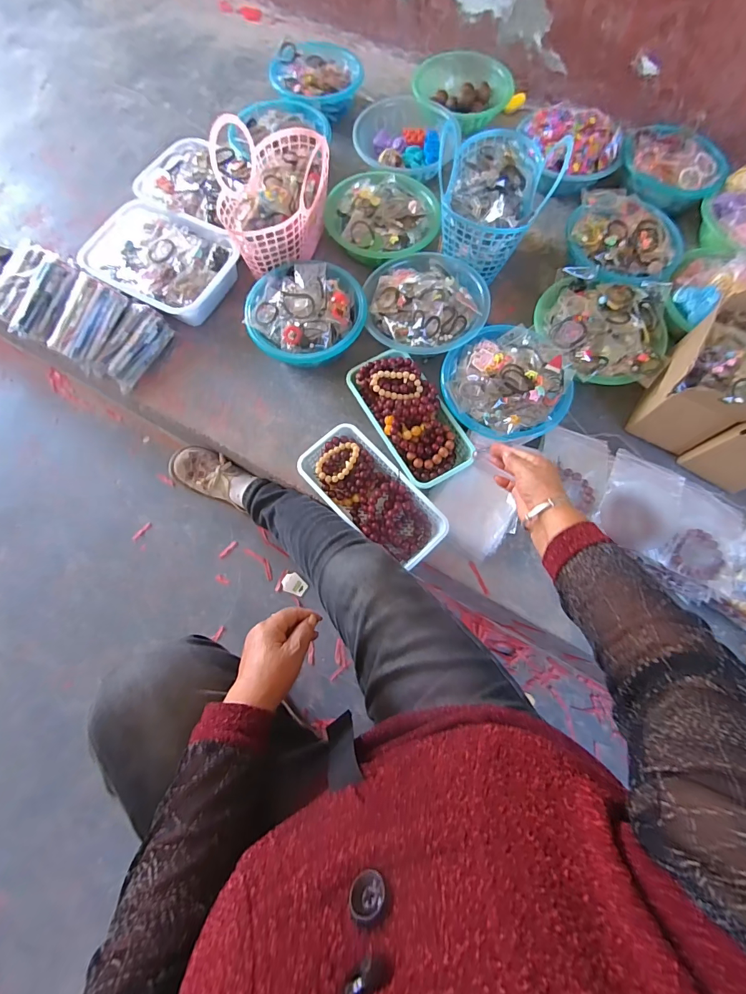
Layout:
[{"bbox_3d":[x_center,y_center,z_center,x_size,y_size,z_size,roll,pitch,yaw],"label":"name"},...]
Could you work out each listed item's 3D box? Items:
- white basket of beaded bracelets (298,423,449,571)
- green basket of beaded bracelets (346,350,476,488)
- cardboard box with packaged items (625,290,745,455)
[{"bbox_3d":[-0.003,-0.002,0.684,0.128,0.055,0.268,-43,78,-13],"label":"white basket of beaded bracelets"},{"bbox_3d":[0.064,-0.146,0.701,0.127,0.065,0.256,-31,75,-10],"label":"green basket of beaded bracelets"},{"bbox_3d":[0.574,-0.207,0.680,0.126,0.169,0.219,31,75,9],"label":"cardboard box with packaged items"}]

